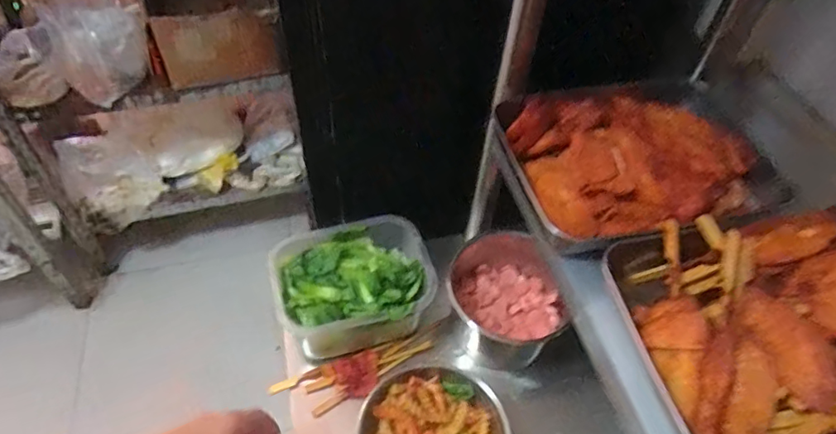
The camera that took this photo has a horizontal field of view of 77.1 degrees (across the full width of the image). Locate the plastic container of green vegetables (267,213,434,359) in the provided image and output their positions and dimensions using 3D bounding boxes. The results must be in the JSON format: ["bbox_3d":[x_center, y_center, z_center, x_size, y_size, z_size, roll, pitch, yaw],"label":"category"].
[{"bbox_3d":[-0.084,0.093,0.670,0.197,0.091,0.151,-13,52,-16],"label":"plastic container of green vegetables"}]

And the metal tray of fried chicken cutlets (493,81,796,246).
[{"bbox_3d":[0.223,-0.064,0.534,0.258,0.046,0.196,-7,51,-11],"label":"metal tray of fried chicken cutlets"}]

